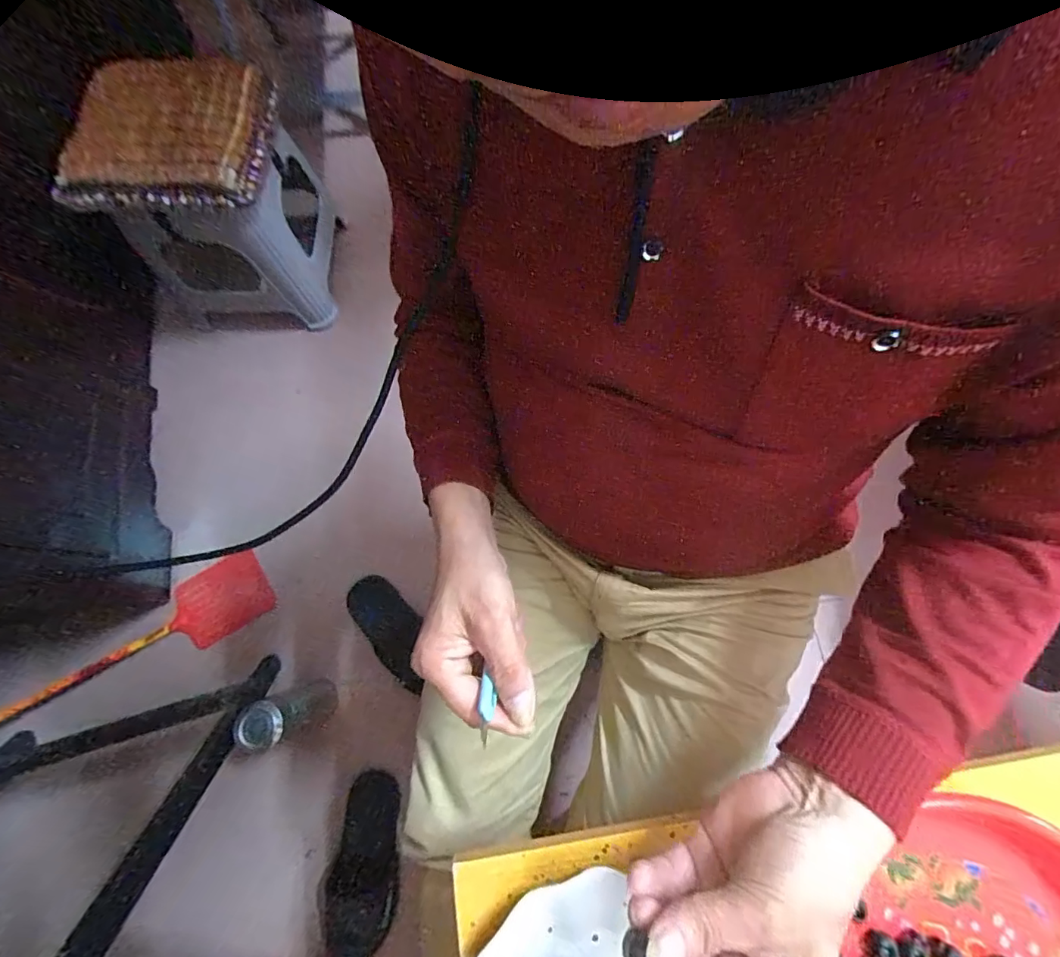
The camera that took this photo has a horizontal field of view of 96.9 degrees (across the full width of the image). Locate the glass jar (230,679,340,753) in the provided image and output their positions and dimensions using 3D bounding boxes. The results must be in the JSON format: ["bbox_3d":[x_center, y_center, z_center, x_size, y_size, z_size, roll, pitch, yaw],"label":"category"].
[{"bbox_3d":[-0.356,0.349,0.707,0.060,0.202,0.057,0,74,-1],"label":"glass jar"}]

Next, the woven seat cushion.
[{"bbox_3d":[-0.594,-0.569,0.762,0.299,0.057,0.280,0,74,-1],"label":"woven seat cushion"}]

